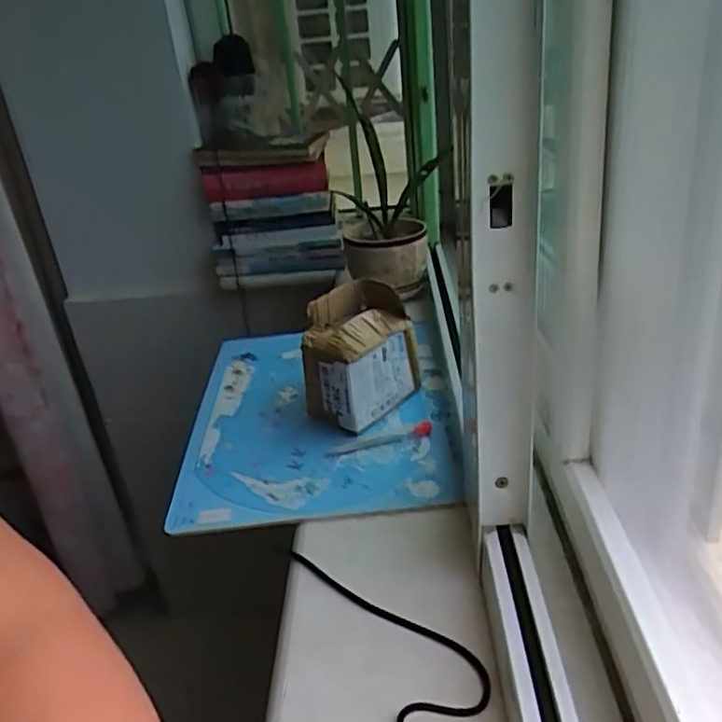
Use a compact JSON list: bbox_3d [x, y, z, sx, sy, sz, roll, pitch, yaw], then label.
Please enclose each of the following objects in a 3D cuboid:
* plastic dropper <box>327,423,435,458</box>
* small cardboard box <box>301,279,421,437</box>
[{"bbox_3d":[0.019,0.081,0.668,0.111,0.011,0.018,-10,28,-11],"label":"plastic dropper"},{"bbox_3d":[-0.004,-0.007,0.719,0.090,0.130,0.119,14,33,36],"label":"small cardboard box"}]

